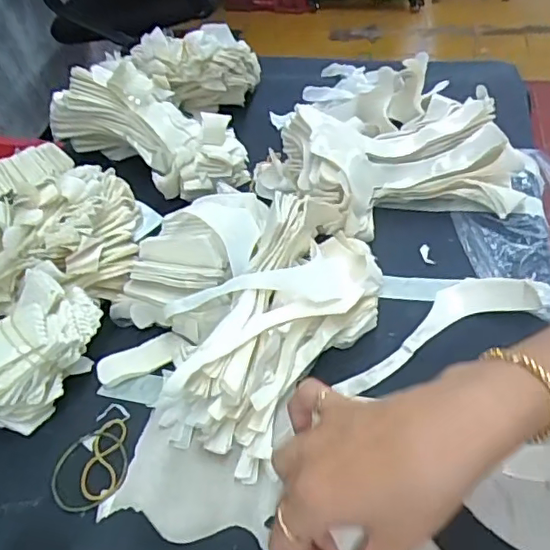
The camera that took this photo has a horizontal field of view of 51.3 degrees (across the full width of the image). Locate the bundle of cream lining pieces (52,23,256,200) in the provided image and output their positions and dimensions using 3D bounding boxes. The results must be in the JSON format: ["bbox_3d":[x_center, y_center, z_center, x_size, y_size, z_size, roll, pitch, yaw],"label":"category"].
[{"bbox_3d":[-0.109,-0.181,0.604,0.192,0.081,0.221,9,49,16],"label":"bundle of cream lining pieces"}]

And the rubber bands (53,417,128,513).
[{"bbox_3d":[-0.123,0.126,0.379,0.050,0.004,0.058,-12,46,-4],"label":"rubber bands"}]

